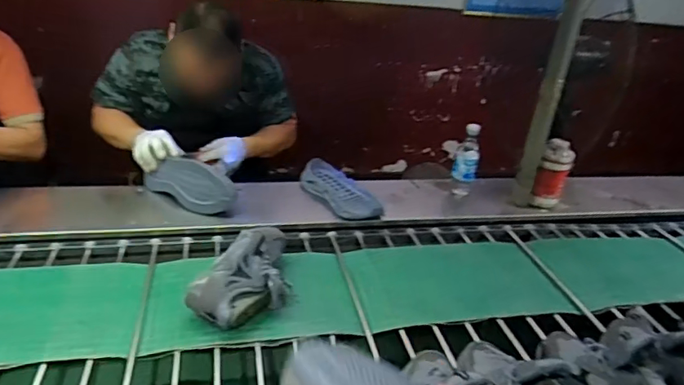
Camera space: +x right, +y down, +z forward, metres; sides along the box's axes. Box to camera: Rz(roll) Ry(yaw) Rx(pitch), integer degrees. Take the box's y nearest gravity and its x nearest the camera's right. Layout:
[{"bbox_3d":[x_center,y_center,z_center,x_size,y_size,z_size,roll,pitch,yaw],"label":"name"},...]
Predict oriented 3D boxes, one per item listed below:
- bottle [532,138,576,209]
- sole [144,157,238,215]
[{"bbox_3d":[0.596,-0.046,1.479,0.084,0.192,0.072,17,30,21],"label":"bottle"},{"bbox_3d":[-0.383,-0.025,1.313,0.259,0.113,0.036,23,2,23],"label":"sole"}]

